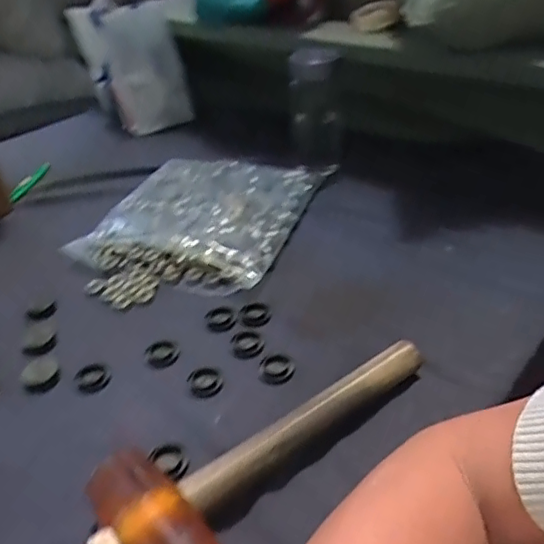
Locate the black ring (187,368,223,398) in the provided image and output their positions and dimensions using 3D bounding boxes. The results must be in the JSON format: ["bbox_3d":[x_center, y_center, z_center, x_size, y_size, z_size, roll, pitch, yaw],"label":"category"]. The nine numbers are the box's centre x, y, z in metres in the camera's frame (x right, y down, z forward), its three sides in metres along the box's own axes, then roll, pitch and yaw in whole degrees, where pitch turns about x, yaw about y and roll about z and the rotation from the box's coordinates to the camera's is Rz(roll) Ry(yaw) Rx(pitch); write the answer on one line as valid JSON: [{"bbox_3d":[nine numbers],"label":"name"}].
[{"bbox_3d":[-0.062,0.100,0.525,0.030,0.010,0.034,-10,36,-10],"label":"black ring"}]

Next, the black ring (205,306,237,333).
[{"bbox_3d":[-0.053,0.049,0.595,0.030,0.007,0.037,-9,36,-8],"label":"black ring"}]

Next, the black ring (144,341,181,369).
[{"bbox_3d":[-0.108,0.080,0.563,0.033,0.007,0.032,-2,35,2],"label":"black ring"}]

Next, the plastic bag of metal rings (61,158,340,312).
[{"bbox_3d":[-0.097,-0.074,0.730,0.244,0.035,0.306,10,37,18],"label":"plastic bag of metal rings"}]

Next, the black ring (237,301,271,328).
[{"bbox_3d":[-0.019,0.043,0.593,0.033,0.008,0.033,-2,35,2],"label":"black ring"}]

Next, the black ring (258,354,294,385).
[{"bbox_3d":[0.004,0.091,0.532,0.032,0.009,0.031,-1,35,4],"label":"black ring"}]

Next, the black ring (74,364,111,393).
[{"bbox_3d":[-0.171,0.100,0.541,0.031,0.008,0.031,-2,35,2],"label":"black ring"}]

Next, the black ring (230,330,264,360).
[{"bbox_3d":[-0.025,0.071,0.563,0.032,0.004,0.039,-8,35,-6],"label":"black ring"}]

